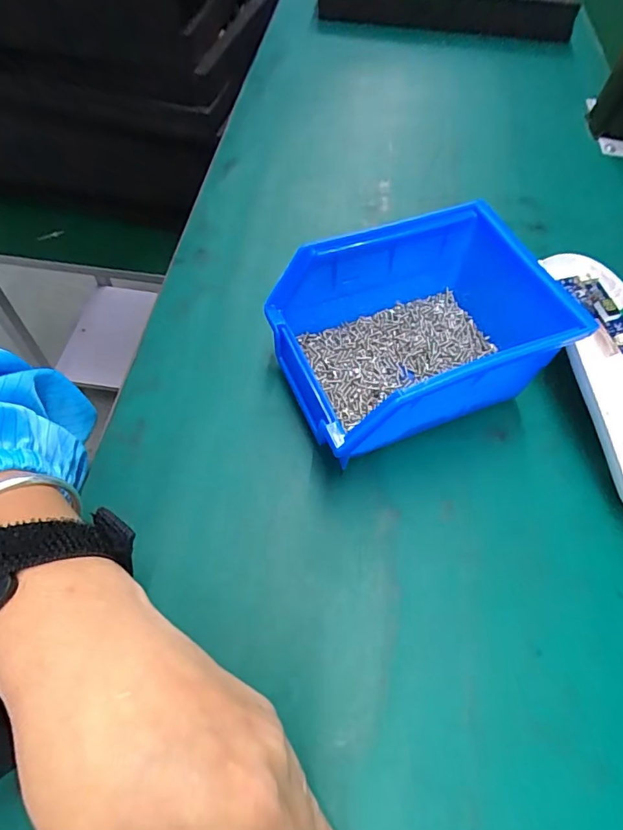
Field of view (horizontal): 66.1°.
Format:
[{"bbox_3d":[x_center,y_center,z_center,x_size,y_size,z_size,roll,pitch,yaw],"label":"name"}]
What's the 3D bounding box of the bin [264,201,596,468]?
[{"bbox_3d":[0.060,-0.045,0.279,0.151,0.078,0.108,-21,62,-13],"label":"bin"}]

